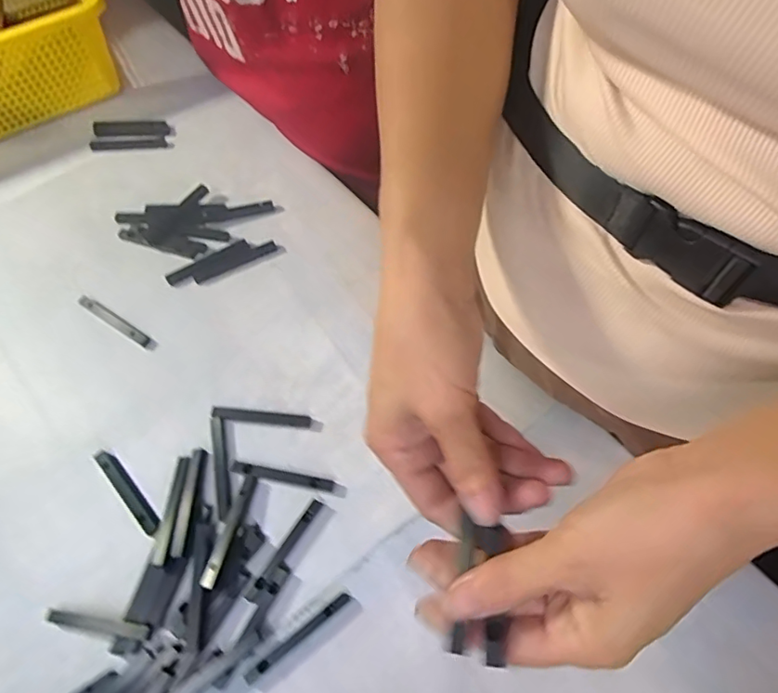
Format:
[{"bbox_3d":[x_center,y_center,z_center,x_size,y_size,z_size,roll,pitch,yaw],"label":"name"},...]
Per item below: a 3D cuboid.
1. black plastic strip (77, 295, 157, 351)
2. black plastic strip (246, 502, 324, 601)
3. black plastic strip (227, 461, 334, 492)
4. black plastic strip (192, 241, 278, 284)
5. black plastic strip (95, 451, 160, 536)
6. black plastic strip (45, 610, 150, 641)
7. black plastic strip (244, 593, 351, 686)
[{"bbox_3d":[-0.229,-0.020,0.451,0.081,0.013,0.011,29,69,15],"label":"black plastic strip"},{"bbox_3d":[-0.071,0.137,0.364,0.007,0.006,0.075,31,69,16],"label":"black plastic strip"},{"bbox_3d":[-0.078,0.094,0.387,0.075,0.007,0.010,10,65,7],"label":"black plastic strip"},{"bbox_3d":[-0.137,-0.075,0.476,0.075,0.004,0.011,-27,66,-10],"label":"black plastic strip"},{"bbox_3d":[-0.189,0.105,0.386,0.011,0.007,0.073,-41,69,-16],"label":"black plastic strip"},{"bbox_3d":[-0.187,0.180,0.345,0.071,0.007,0.009,5,64,5],"label":"black plastic strip"},{"bbox_3d":[-0.057,0.185,0.342,0.076,0.005,0.007,-36,68,-14],"label":"black plastic strip"}]

